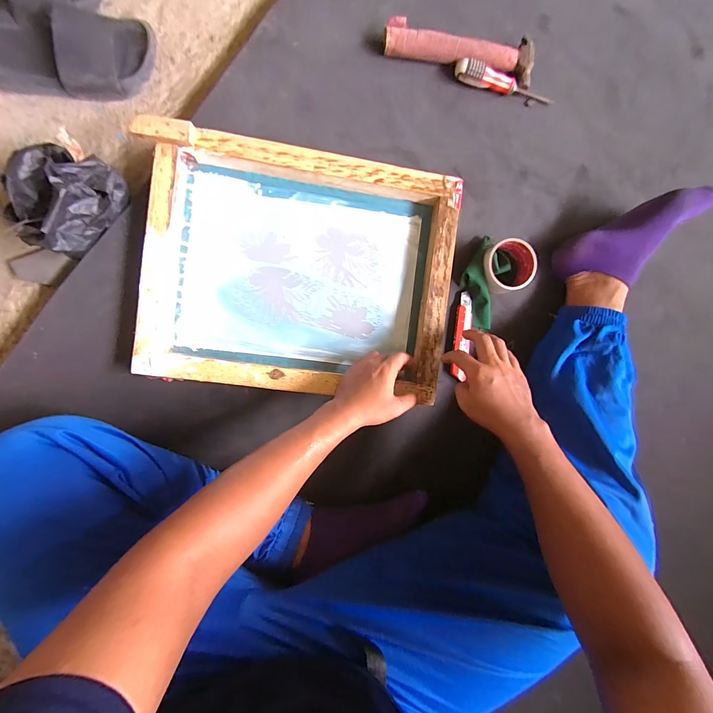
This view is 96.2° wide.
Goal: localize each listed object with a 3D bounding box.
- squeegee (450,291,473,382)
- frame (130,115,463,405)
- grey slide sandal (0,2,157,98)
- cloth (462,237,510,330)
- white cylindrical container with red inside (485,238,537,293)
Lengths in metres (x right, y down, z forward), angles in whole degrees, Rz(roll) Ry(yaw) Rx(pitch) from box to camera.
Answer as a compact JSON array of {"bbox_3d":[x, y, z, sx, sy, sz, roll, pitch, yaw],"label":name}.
[{"bbox_3d":[0.187,-0.036,0.557,0.028,0.020,0.150,7,88,-5],"label":"squeegee"},{"bbox_3d":[-0.086,-0.135,0.519,0.472,0.060,0.373,6,91,-5],"label":"frame"},{"bbox_3d":[-0.465,-0.478,0.501,0.262,0.069,0.104,-3,91,-5],"label":"grey slide sandal"},{"bbox_3d":[0.221,-0.129,0.561,0.072,0.034,0.149,15,90,-5],"label":"cloth"},{"bbox_3d":[0.258,-0.154,0.553,0.078,0.053,0.082,0,91,-5],"label":"white cylindrical container with red inside"}]

